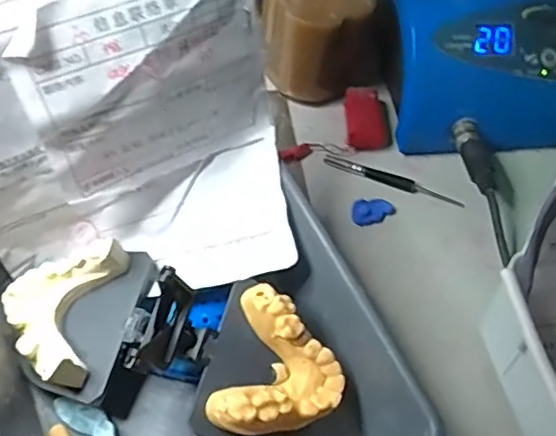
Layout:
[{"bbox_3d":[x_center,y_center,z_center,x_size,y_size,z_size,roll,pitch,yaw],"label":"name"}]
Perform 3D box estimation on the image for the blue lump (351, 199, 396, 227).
[{"bbox_3d":[0.058,-0.005,0.363,0.026,0.007,0.015,-11,57,-13],"label":"blue lump"}]

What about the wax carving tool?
[{"bbox_3d":[0.072,-0.025,0.379,0.088,0.004,0.011,20,56,9],"label":"wax carving tool"}]

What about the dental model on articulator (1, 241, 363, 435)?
[{"bbox_3d":[-0.041,0.056,0.279,0.164,0.042,0.086,12,55,3],"label":"dental model on articulator"}]

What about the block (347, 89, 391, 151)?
[{"bbox_3d":[0.061,-0.066,0.403,0.030,0.013,0.045,3,55,-3],"label":"block"}]

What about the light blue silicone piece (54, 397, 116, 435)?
[{"bbox_3d":[-0.083,0.093,0.271,0.043,0.011,0.014,34,59,18],"label":"light blue silicone piece"}]

